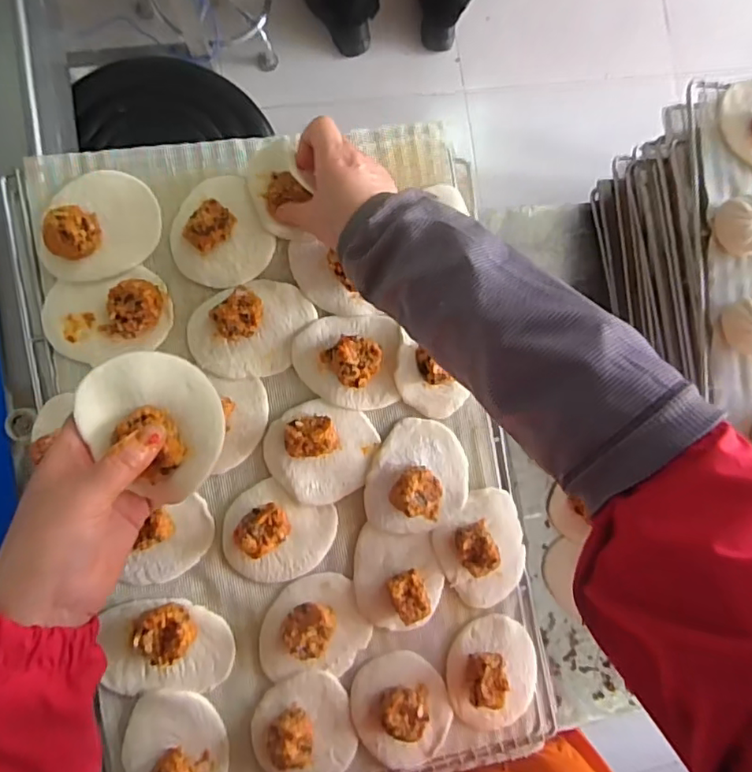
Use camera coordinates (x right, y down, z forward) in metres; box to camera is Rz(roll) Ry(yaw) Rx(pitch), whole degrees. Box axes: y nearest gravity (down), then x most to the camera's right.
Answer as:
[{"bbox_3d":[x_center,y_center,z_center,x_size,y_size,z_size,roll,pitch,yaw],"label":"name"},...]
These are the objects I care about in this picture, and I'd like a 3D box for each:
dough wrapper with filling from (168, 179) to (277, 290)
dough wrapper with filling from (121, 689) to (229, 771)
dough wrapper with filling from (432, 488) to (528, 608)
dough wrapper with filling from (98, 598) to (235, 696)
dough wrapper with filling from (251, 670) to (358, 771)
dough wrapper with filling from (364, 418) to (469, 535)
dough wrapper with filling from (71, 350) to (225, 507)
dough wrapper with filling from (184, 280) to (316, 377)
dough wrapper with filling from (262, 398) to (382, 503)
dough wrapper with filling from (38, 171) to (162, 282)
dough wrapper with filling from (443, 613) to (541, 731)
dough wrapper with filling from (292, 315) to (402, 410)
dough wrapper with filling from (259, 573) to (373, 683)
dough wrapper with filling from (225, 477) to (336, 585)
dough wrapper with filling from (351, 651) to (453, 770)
[{"bbox_3d":[-0.136,-0.139,0.486,0.096,0.036,0.097,-30,92,-8],"label":"dough wrapper with filling"},{"bbox_3d":[-0.170,0.315,0.463,0.083,0.028,0.104,0,88,-8],"label":"dough wrapper with filling"},{"bbox_3d":[0.102,0.152,0.507,0.083,0.032,0.104,-16,90,-8],"label":"dough wrapper with filling"},{"bbox_3d":[-0.177,0.225,0.468,0.103,0.023,0.077,2,88,-8],"label":"dough wrapper with filling"},{"bbox_3d":[-0.062,0.307,0.481,0.085,0.027,0.100,-15,90,-8],"label":"dough wrapper with filling"},{"bbox_3d":[0.041,0.084,0.501,0.091,0.029,0.102,12,87,-7],"label":"dough wrapper with filling"},{"bbox_3d":[-0.139,0.021,0.350,0.074,0.023,0.095,-44,94,-7],"label":"dough wrapper with filling"},{"bbox_3d":[-0.108,-0.050,0.484,0.110,0.031,0.081,-15,90,-8],"label":"dough wrapper with filling"},{"bbox_3d":[-0.050,0.059,0.489,0.095,0.028,0.088,0,88,-8],"label":"dough wrapper with filling"},{"bbox_3d":[-0.238,-0.139,0.468,0.096,0.035,0.100,8,87,-7],"label":"dough wrapper with filling"},{"bbox_3d":[0.111,0.269,0.506,0.087,0.034,0.103,-22,91,-8],"label":"dough wrapper with filling"},{"bbox_3d":[-0.024,-0.022,0.496,0.094,0.027,0.084,-2,88,-8],"label":"dough wrapper with filling"},{"bbox_3d":[-0.053,0.215,0.485,0.094,0.023,0.087,1,88,-8],"label":"dough wrapper with filling"},{"bbox_3d":[-0.088,0.133,0.482,0.092,0.031,0.083,27,85,-6],"label":"dough wrapper with filling"},{"bbox_3d":[0.026,0.296,0.494,0.083,0.028,0.104,-21,91,-8],"label":"dough wrapper with filling"}]

